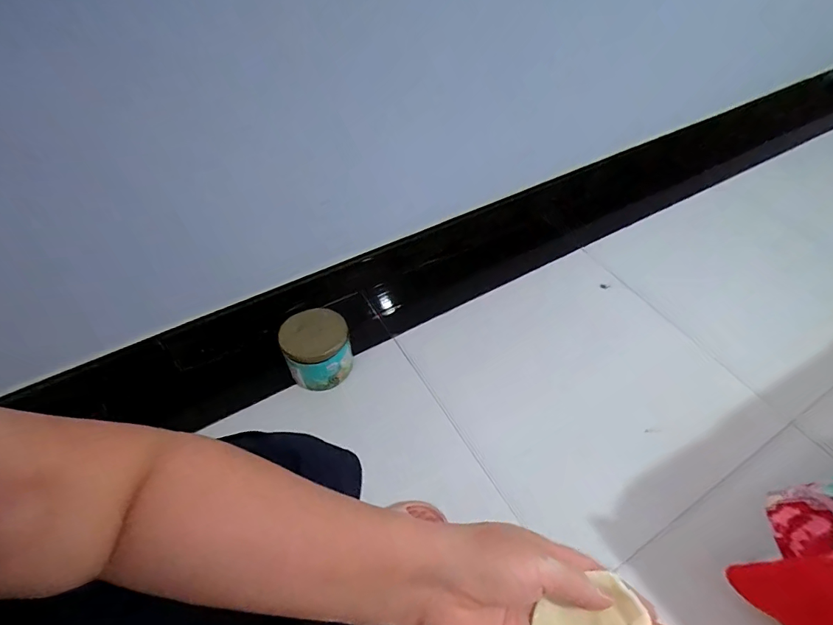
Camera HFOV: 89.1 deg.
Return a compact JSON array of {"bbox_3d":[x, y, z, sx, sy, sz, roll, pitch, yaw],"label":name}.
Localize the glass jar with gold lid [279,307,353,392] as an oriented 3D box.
[{"bbox_3d":[-0.203,0.074,0.875,0.132,0.154,0.108,-13,53,-10],"label":"glass jar with gold lid"}]

